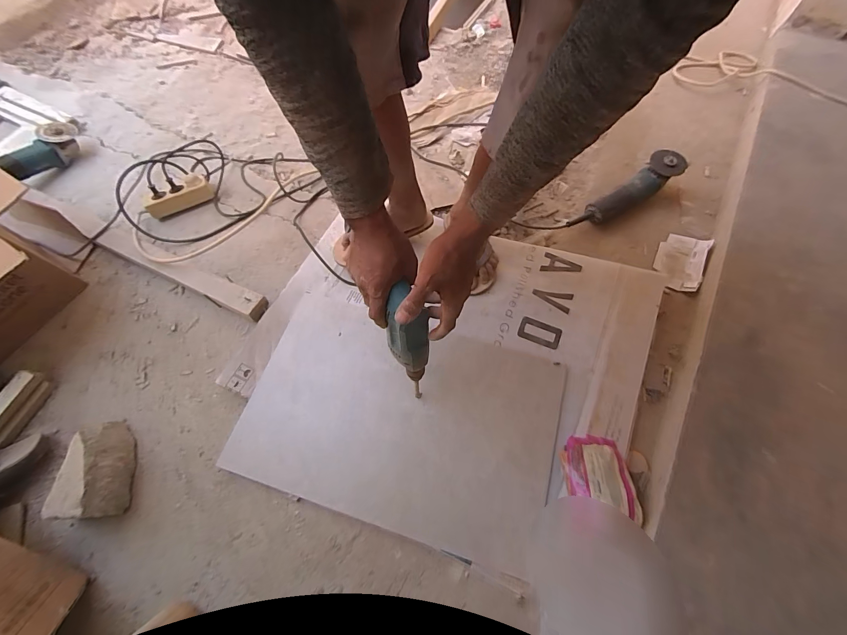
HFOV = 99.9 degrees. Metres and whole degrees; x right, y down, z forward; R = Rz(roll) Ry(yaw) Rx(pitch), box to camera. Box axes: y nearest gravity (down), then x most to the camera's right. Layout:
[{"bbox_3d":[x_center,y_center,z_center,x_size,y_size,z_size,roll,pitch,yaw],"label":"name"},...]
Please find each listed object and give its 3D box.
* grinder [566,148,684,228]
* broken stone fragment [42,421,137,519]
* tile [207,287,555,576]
[{"bbox_3d":[0.509,-0.307,0.896,0.300,0.089,0.077,-31,69,-13],"label":"grinder"},{"bbox_3d":[-0.575,0.266,0.638,0.075,0.103,0.157,-2,66,0],"label":"broken stone fragment"},{"bbox_3d":[-0.050,0.185,0.705,0.586,0.014,0.384,15,63,9],"label":"tile"}]

